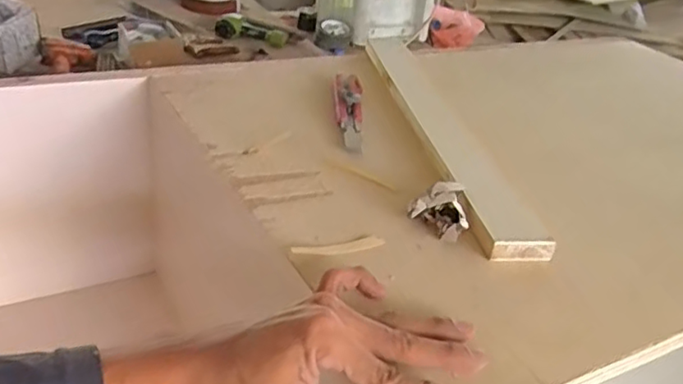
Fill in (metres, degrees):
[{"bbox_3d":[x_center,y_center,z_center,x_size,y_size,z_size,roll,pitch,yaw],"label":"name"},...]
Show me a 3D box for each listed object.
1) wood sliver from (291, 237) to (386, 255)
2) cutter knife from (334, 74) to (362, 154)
[{"bbox_3d":[0.000,0.040,0.469,0.074,0.007,0.011,-10,37,-25],"label":"wood sliver"},{"bbox_3d":[0.007,-0.086,0.656,0.029,0.010,0.164,6,31,-4],"label":"cutter knife"}]

